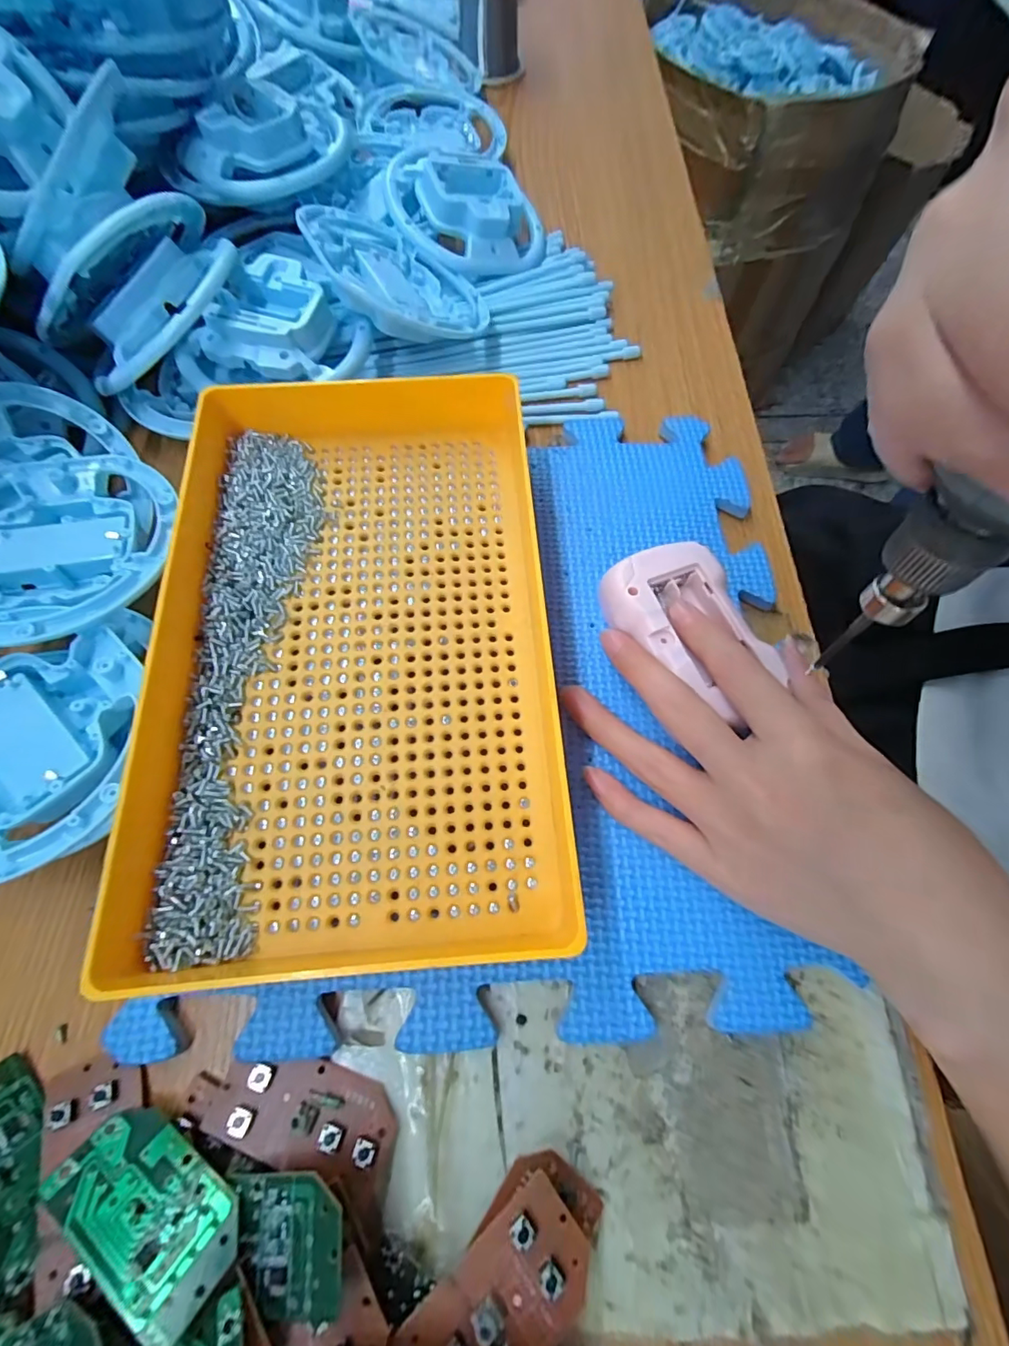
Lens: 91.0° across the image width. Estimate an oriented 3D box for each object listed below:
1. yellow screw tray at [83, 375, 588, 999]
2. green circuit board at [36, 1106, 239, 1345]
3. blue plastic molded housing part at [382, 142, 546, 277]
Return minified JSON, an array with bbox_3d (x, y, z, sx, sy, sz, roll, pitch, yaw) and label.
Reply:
[{"bbox_3d":[-0.061,-0.020,0.207,0.160,0.037,0.249,-4,69,-3],"label":"yellow screw tray"},{"bbox_3d":[-0.105,0.157,0.146,0.061,0.004,0.029,18,28,23],"label":"green circuit board"},{"bbox_3d":[-0.023,-0.291,0.311,0.096,0.031,0.072,-4,69,-3],"label":"blue plastic molded housing part"}]

